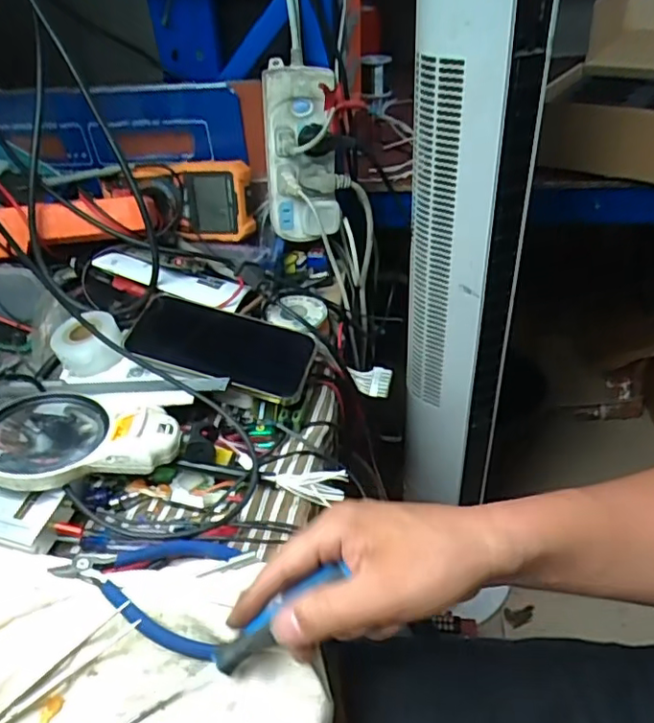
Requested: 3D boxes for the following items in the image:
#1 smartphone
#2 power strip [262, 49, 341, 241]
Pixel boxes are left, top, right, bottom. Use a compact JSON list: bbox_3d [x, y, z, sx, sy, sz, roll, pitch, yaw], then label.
[{"bbox_3d":[-0.095,-0.015,0.540,0.161,0.015,0.081,16,53,5],"label":"smartphone"},{"bbox_3d":[-0.029,-0.214,0.631,0.076,0.179,0.048,7,39,14],"label":"power strip"}]

